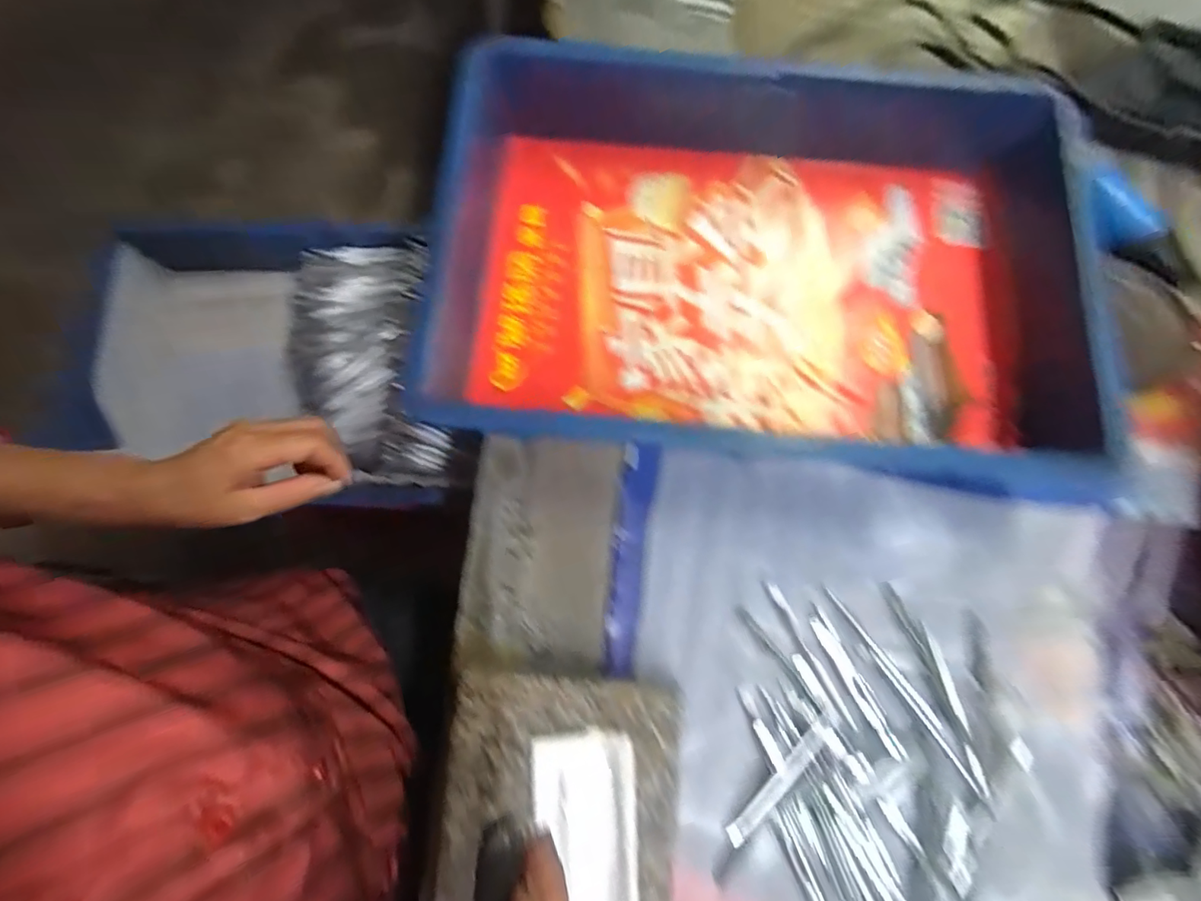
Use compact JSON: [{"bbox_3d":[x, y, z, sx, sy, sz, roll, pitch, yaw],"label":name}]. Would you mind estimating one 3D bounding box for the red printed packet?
[{"bbox_3d":[0.106,-0.128,0.401,0.382,0.010,0.234,5,76,1],"label":"red printed packet"}]

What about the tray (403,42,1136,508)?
[{"bbox_3d":[0.127,-0.127,0.368,0.457,0.079,0.274,5,76,1],"label":"tray"}]

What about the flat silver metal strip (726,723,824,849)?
[{"bbox_3d":[0.110,0.207,0.322,0.011,0.007,0.086,43,80,10],"label":"flat silver metal strip"}]

